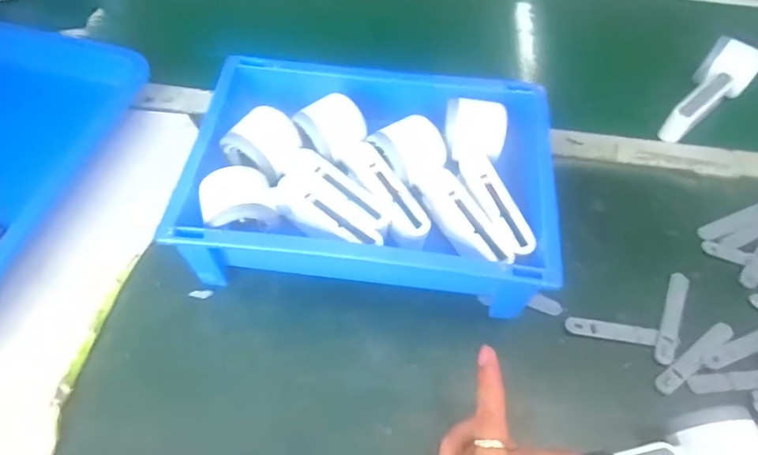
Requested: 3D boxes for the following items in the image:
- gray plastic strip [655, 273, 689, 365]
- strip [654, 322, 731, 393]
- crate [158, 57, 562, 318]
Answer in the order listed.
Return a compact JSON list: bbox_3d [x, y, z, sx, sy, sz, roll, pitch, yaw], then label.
[{"bbox_3d":[0.255,0.077,0.441,0.016,0.006,0.093,24,59,14],"label":"gray plastic strip"},{"bbox_3d":[0.260,0.107,0.417,0.089,0.005,0.015,-31,62,-20],"label":"strip"},{"bbox_3d":[-0.007,-0.042,0.457,0.299,0.090,0.217,6,56,3],"label":"crate"}]

